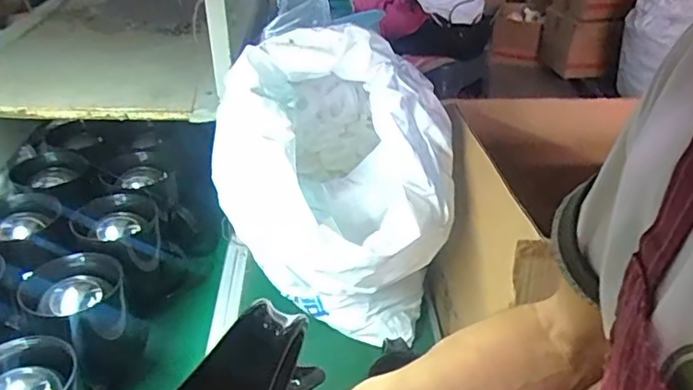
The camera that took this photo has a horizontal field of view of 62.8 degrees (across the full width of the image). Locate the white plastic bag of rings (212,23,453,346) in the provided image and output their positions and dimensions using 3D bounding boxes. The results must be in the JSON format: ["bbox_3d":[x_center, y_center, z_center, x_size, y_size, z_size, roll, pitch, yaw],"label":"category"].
[{"bbox_3d":[0.001,-0.011,0.880,0.333,0.403,0.349,15,36,23],"label":"white plastic bag of rings"}]

